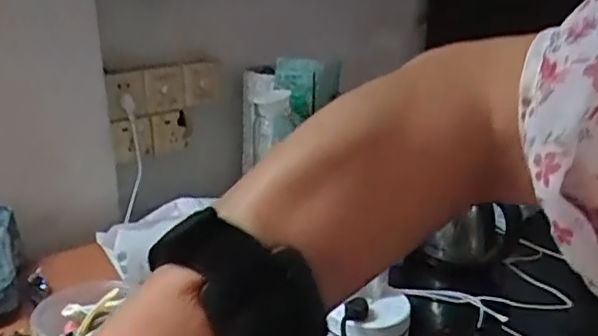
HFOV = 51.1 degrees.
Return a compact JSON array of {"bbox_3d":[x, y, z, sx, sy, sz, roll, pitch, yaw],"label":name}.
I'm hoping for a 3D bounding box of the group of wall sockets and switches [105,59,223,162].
[{"bbox_3d":[-0.219,-0.098,1.039,0.189,0.155,0.017,-12,32,-25],"label":"group of wall sockets and switches"}]

